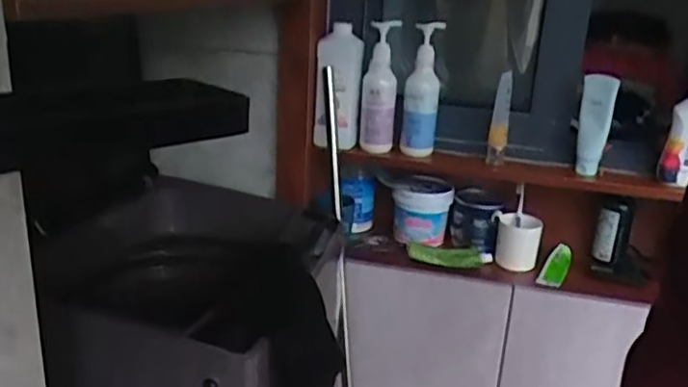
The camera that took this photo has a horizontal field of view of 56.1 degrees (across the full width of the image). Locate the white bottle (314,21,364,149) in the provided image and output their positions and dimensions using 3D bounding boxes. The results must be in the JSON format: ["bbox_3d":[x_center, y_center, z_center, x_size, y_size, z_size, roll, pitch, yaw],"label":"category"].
[{"bbox_3d":[-0.009,-0.211,1.241,0.085,0.246,0.059,3,-8,-1],"label":"white bottle"}]

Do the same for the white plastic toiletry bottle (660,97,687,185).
[{"bbox_3d":[0.589,-0.098,1.100,0.062,0.158,0.047,14,21,28],"label":"white plastic toiletry bottle"}]

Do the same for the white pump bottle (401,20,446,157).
[{"bbox_3d":[0.147,-0.192,1.209,0.063,0.243,0.072,5,19,4],"label":"white pump bottle"}]

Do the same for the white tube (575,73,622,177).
[{"bbox_3d":[0.449,-0.121,1.158,0.056,0.180,0.039,12,21,23],"label":"white tube"}]

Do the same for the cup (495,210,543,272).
[{"bbox_3d":[0.350,0.095,1.297,0.085,0.097,0.081,10,20,18],"label":"cup"}]

